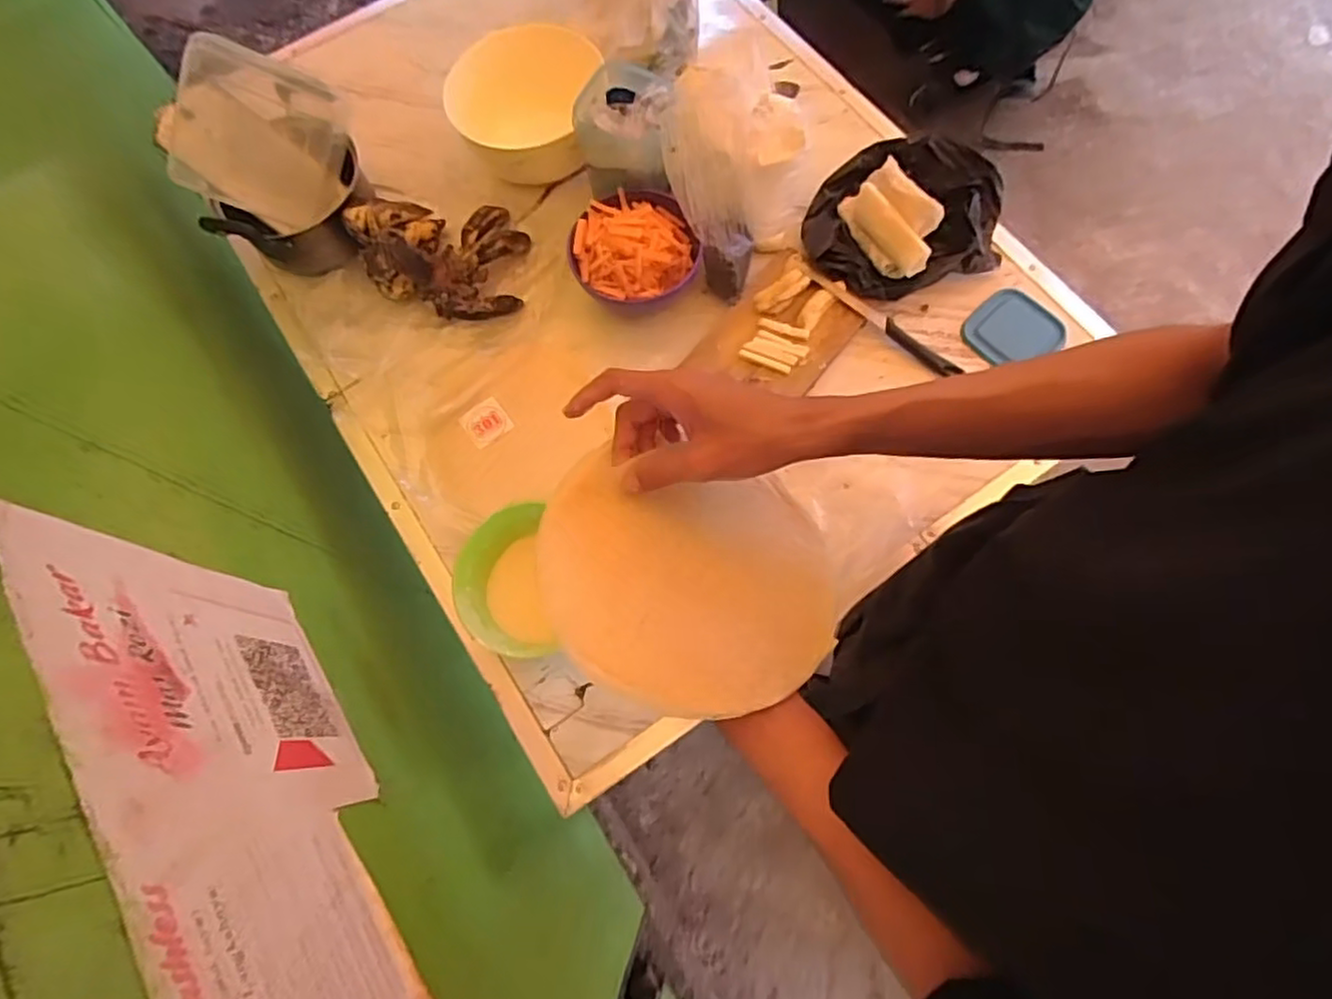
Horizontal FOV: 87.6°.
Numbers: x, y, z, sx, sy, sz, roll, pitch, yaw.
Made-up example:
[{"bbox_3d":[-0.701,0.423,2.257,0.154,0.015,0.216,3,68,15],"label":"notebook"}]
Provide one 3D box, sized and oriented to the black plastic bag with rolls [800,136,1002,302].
[{"bbox_3d":[0.279,-0.329,0.814,0.214,0.069,0.187,16,73,8],"label":"black plastic bag with rolls"}]

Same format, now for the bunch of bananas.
[{"bbox_3d":[-0.270,-0.301,0.828,0.197,0.087,0.160,10,72,6],"label":"bunch of bananas"}]

